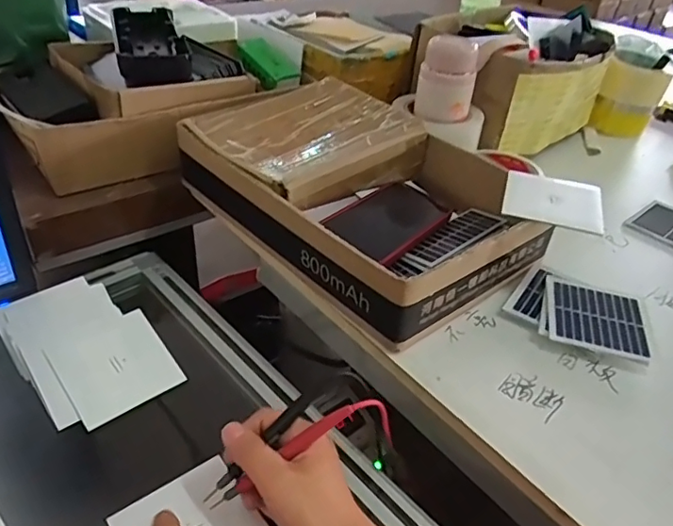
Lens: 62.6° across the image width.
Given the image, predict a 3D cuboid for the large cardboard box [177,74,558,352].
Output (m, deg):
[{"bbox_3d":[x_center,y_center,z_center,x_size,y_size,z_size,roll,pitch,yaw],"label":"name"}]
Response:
[{"bbox_3d":[0.019,-0.080,0.588,0.229,0.085,0.355,-24,46,-33],"label":"large cardboard box"}]

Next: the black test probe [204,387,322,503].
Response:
[{"bbox_3d":[-0.052,0.127,0.388,0.112,0.007,0.011,-43,50,-3],"label":"black test probe"}]

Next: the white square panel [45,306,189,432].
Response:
[{"bbox_3d":[-0.198,0.091,0.495,0.088,0.005,0.091,-26,59,-33],"label":"white square panel"}]

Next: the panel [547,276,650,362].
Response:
[{"bbox_3d":[0.233,0.047,0.498,0.081,0.007,0.092,13,38,12],"label":"panel"}]

